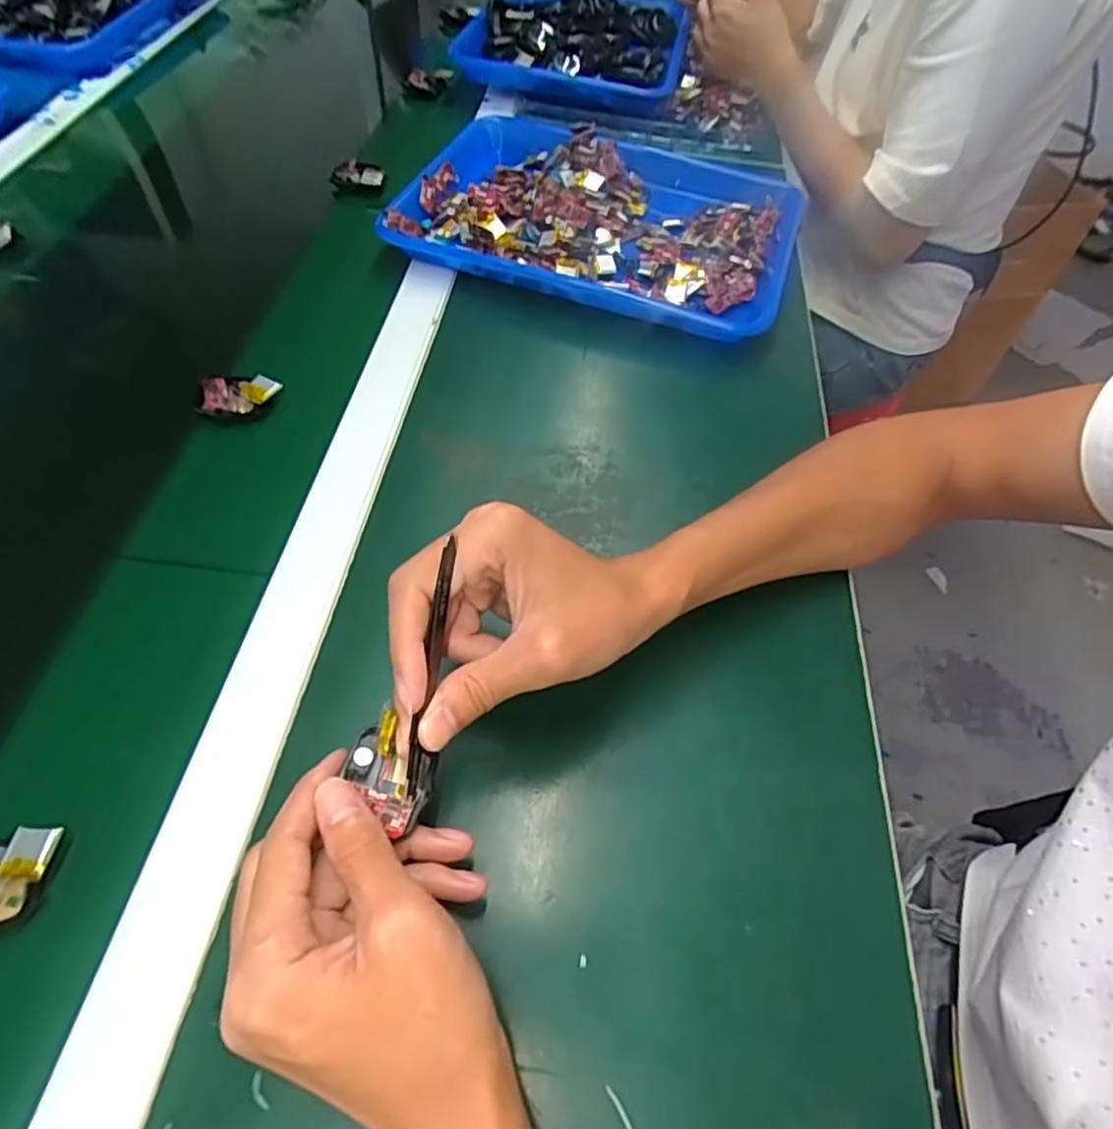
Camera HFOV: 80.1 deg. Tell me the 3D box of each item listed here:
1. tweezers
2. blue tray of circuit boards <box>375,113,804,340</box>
[{"bbox_3d":[-0.051,0.044,0.265,0.006,0.011,0.101,11,93,4],"label":"tweezers"},{"bbox_3d":[0.043,-0.314,0.596,0.330,0.049,0.269,17,56,8],"label":"blue tray of circuit boards"}]

